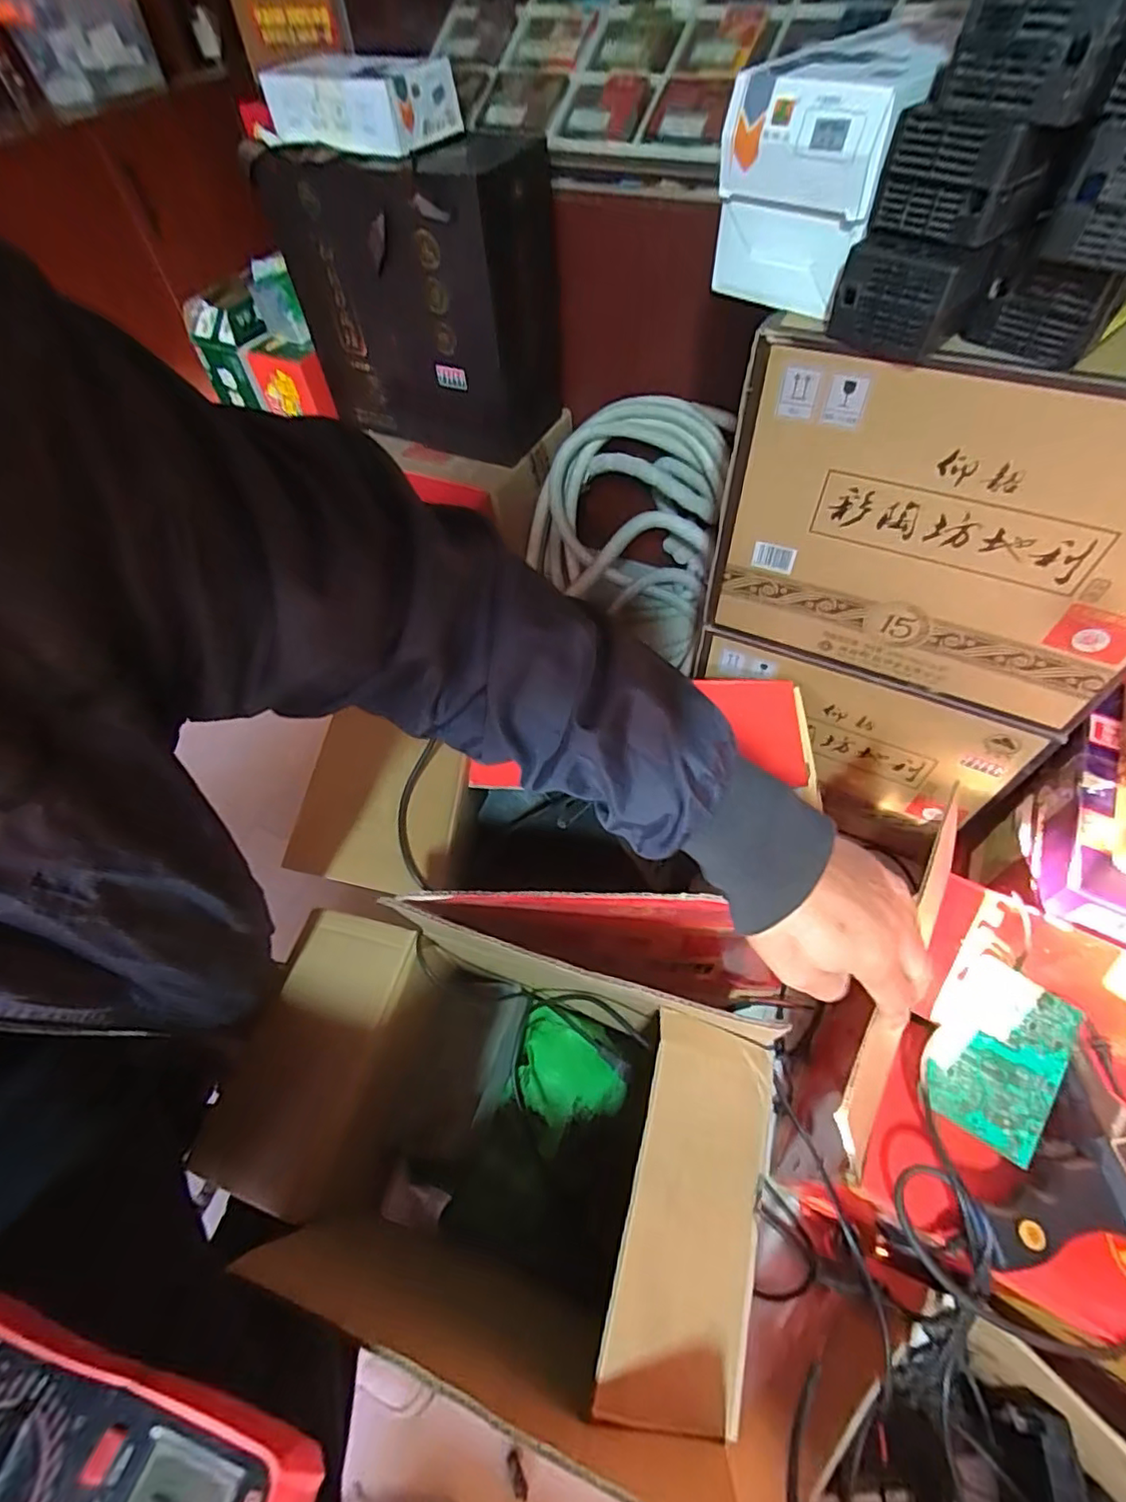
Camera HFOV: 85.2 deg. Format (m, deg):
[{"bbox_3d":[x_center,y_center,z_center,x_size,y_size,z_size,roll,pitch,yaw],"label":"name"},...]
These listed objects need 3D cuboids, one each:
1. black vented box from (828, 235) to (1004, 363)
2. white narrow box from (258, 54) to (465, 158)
[{"bbox_3d":[0.245,-0.329,0.442,0.083,0.066,0.055,34,64,24],"label":"black vented box"},{"bbox_3d":[-0.254,-0.805,0.758,0.225,0.072,0.117,22,60,18],"label":"white narrow box"}]

